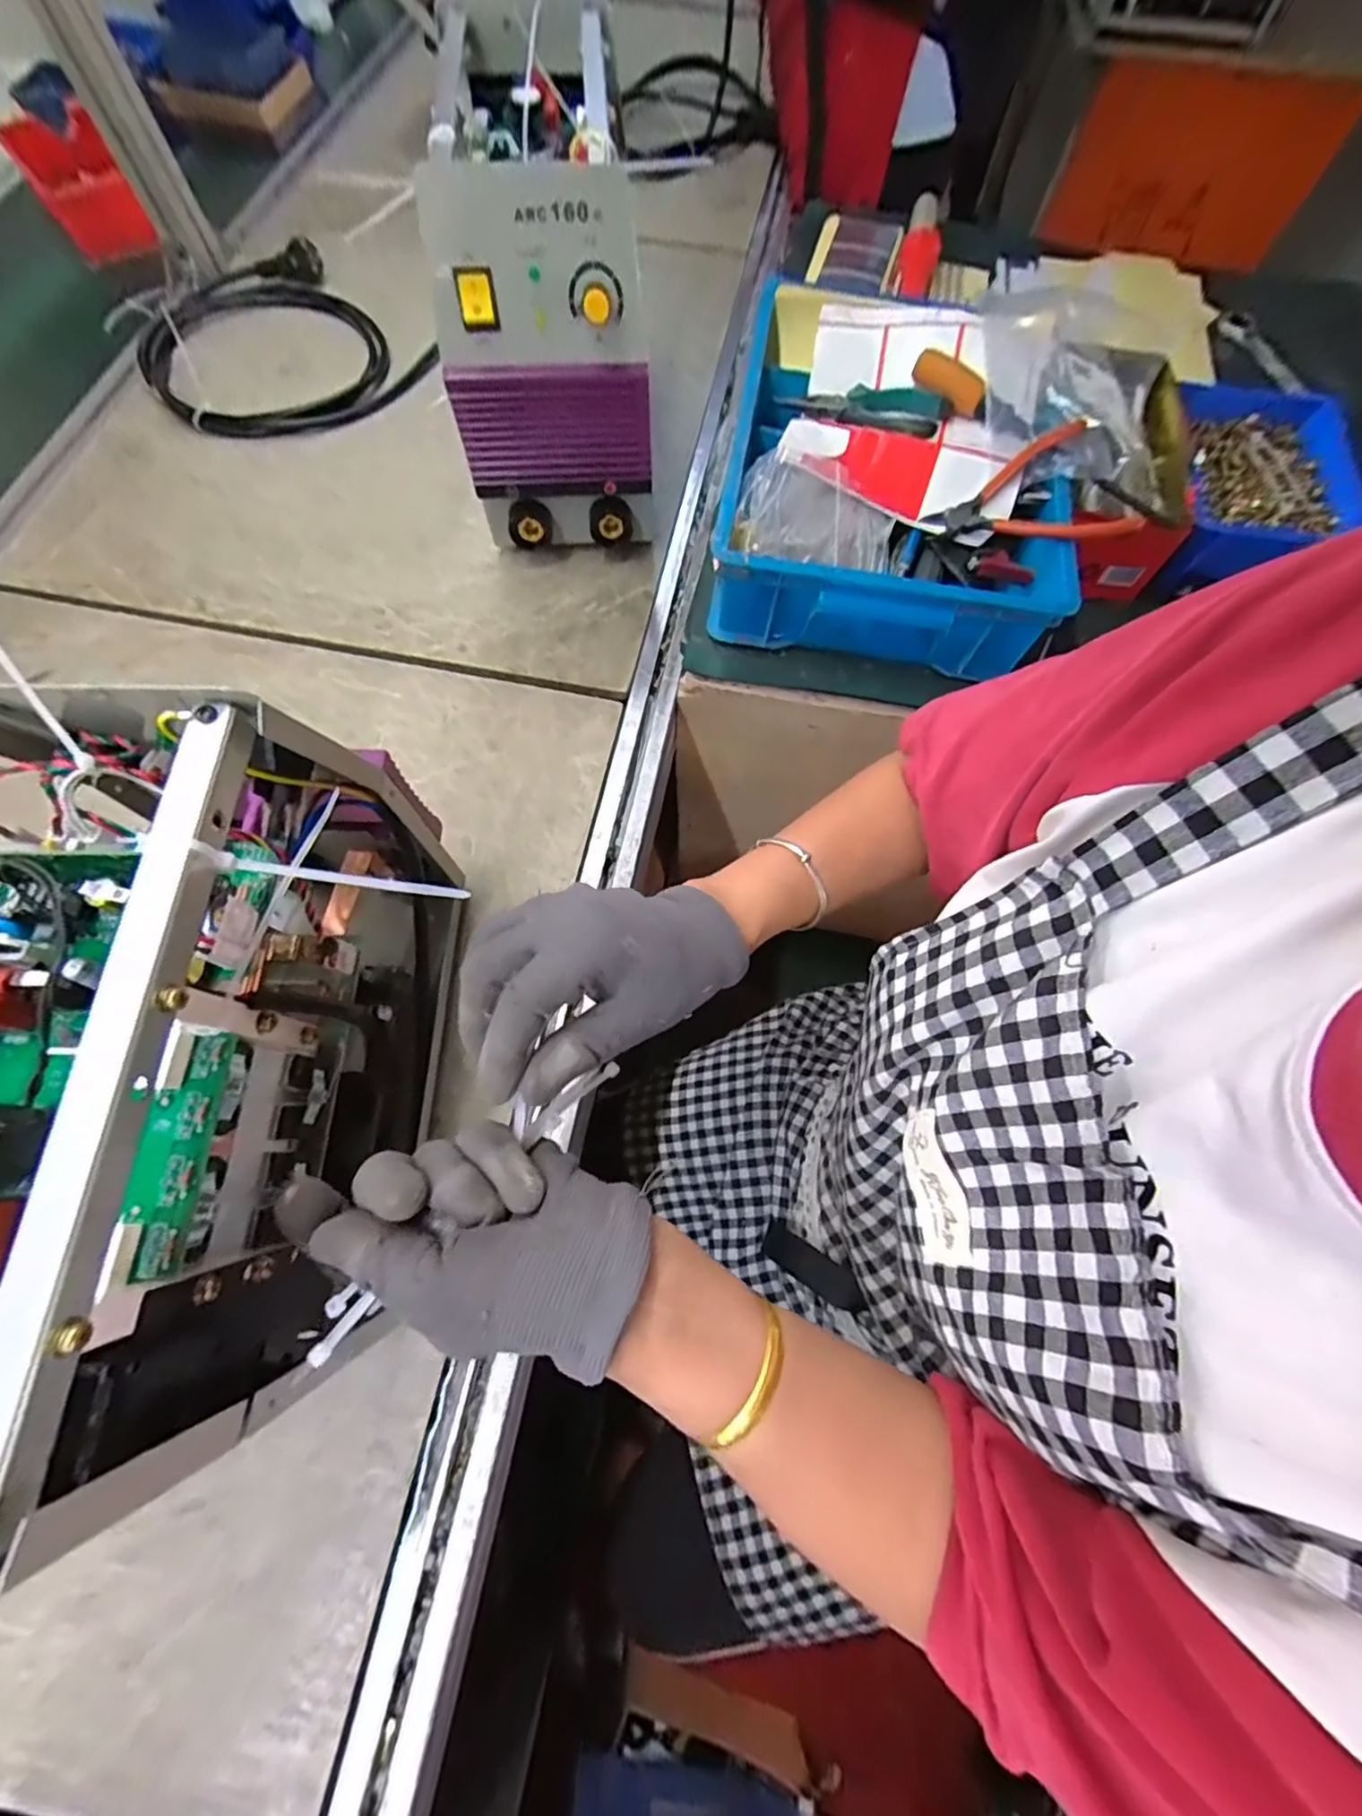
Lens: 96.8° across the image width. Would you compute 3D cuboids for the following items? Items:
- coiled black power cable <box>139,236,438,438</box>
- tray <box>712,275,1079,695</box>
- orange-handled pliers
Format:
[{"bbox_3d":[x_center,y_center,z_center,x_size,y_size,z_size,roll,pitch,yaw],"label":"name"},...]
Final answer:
[{"bbox_3d":[-0.456,-0.630,0.667,0.262,0.027,0.309,-34,75,-13],"label":"coiled black power cable"},{"bbox_3d":[0.192,-0.391,0.545,0.296,0.086,0.358,11,70,-1],"label":"tray"},{"bbox_3d":[0.302,-0.326,0.487,0.151,0.034,0.120,-33,77,-15],"label":"orange-handled pliers"}]

